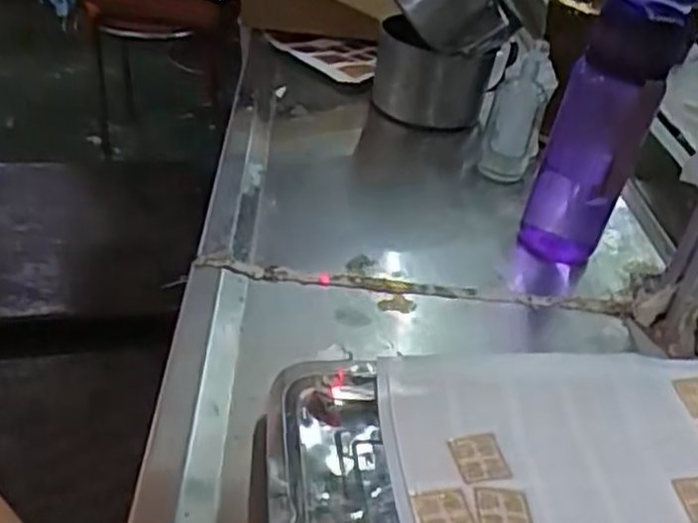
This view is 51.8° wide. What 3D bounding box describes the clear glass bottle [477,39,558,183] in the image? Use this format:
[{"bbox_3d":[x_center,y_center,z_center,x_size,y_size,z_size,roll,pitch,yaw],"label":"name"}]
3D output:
[{"bbox_3d":[0.168,-0.147,0.712,0.053,0.117,0.063,17,38,14],"label":"clear glass bottle"}]

